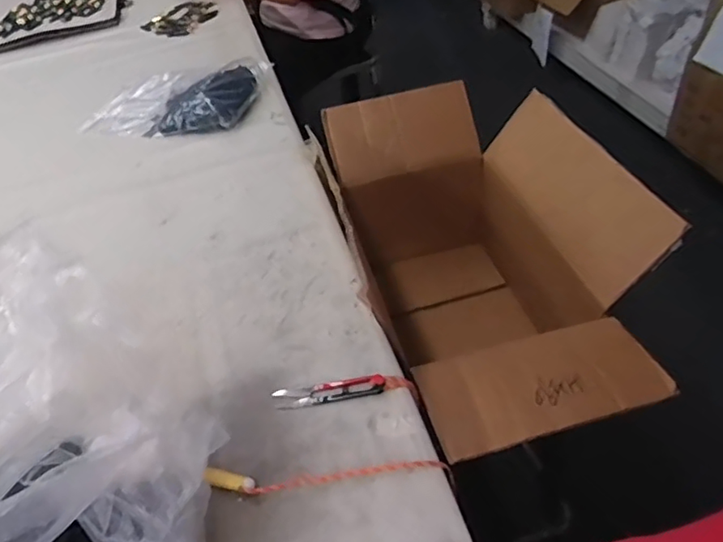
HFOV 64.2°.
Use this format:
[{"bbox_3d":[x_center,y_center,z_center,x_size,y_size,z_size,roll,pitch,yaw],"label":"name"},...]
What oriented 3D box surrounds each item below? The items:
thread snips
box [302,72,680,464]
[{"bbox_3d":[-0.031,0.111,0.540,0.104,0.014,0.027,-5,44,3],"label":"thread snips"},{"bbox_3d":[0.151,0.005,0.797,0.331,0.310,0.561,-14,44,-7],"label":"box"}]

